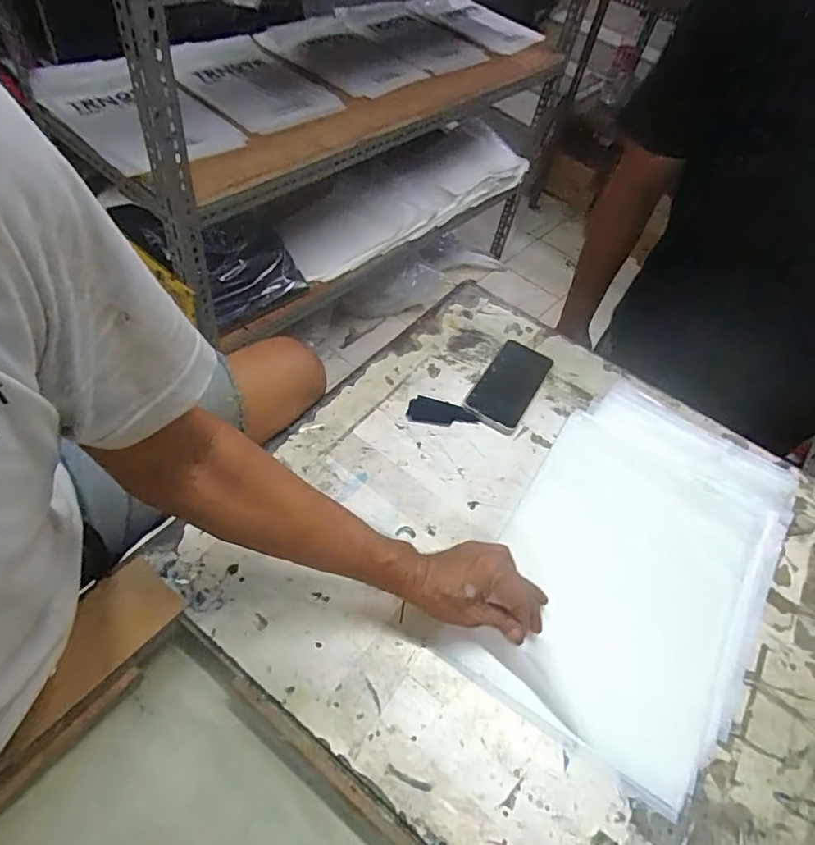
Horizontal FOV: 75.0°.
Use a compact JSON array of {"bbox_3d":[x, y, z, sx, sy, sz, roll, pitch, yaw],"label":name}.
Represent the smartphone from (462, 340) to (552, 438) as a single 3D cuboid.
[{"bbox_3d":[0.147,-0.058,0.755,0.081,0.015,0.174,28,54,11],"label":"smartphone"}]

